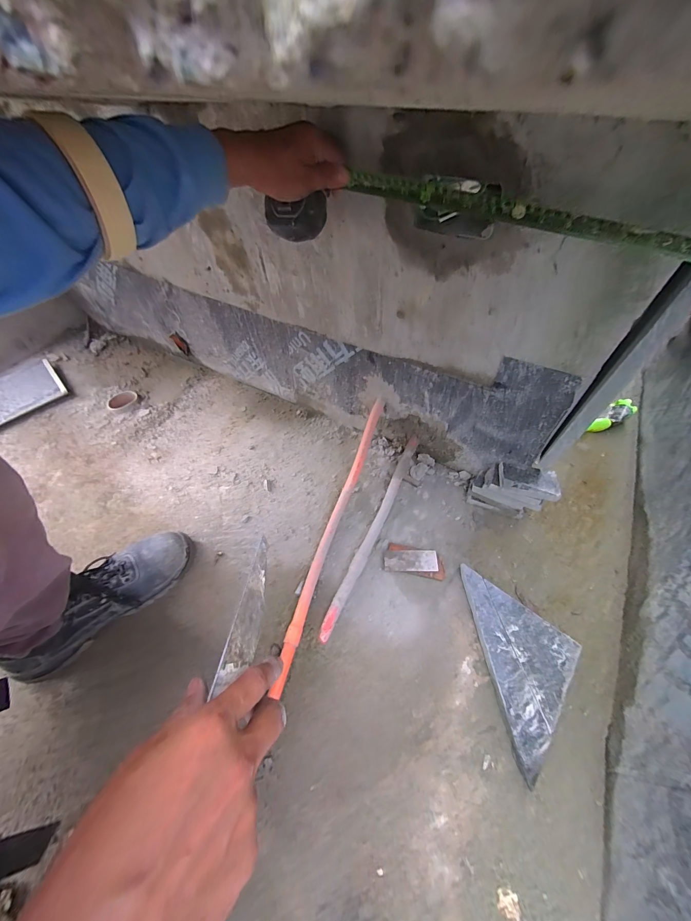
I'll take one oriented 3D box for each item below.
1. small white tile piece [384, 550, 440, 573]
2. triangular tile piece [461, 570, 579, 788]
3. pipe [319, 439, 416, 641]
[{"bbox_3d":[0.125,0.193,0.586,0.099,0.006,0.042,-3,50,3],"label":"small white tile piece"},{"bbox_3d":[0.242,0.318,0.495,0.195,0.025,0.198,33,61,23],"label":"triangular tile piece"},{"bbox_3d":[0.056,0.132,0.603,0.021,0.070,0.420,21,57,17],"label":"pipe"}]

